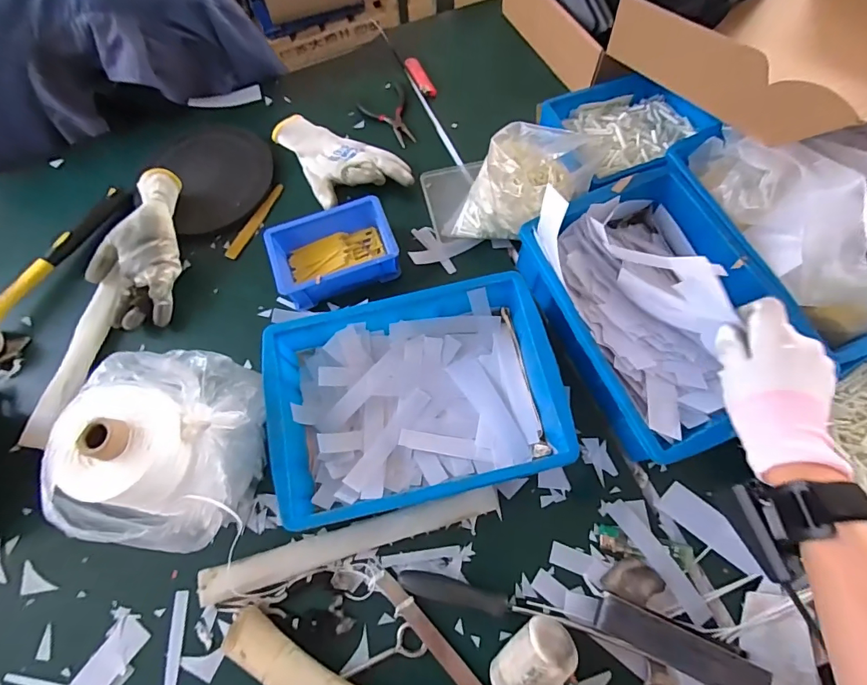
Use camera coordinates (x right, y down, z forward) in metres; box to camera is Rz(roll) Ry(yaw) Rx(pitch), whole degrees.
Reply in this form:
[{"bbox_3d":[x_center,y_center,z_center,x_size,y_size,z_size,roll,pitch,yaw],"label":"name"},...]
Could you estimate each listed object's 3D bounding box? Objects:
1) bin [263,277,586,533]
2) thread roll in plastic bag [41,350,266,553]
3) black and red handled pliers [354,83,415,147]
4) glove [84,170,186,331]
[{"bbox_3d":[-0.014,0.057,0.466,0.289,0.078,0.200,-13,67,-4],"label":"bin"},{"bbox_3d":[-0.236,0.095,0.415,0.141,0.170,0.171,2,67,3],"label":"thread roll in plastic bag"},{"bbox_3d":[-0.059,-0.339,0.676,0.071,0.010,0.110,-28,69,-9],"label":"black and red handled pliers"},{"bbox_3d":[-0.382,-0.121,0.577,0.109,0.057,0.206,-9,67,-2],"label":"glove"}]

